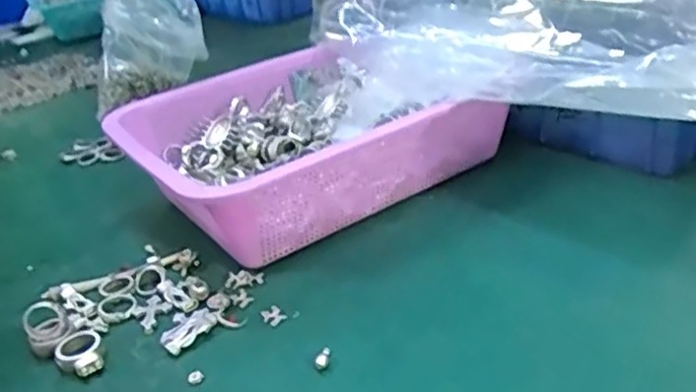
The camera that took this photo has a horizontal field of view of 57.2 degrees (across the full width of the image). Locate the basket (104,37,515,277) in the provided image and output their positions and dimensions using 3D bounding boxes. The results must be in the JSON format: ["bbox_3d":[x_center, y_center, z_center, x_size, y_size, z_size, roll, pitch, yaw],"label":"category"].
[{"bbox_3d":[-0.038,-0.041,0.524,0.258,0.082,0.215,-25,32,-29],"label":"basket"}]

